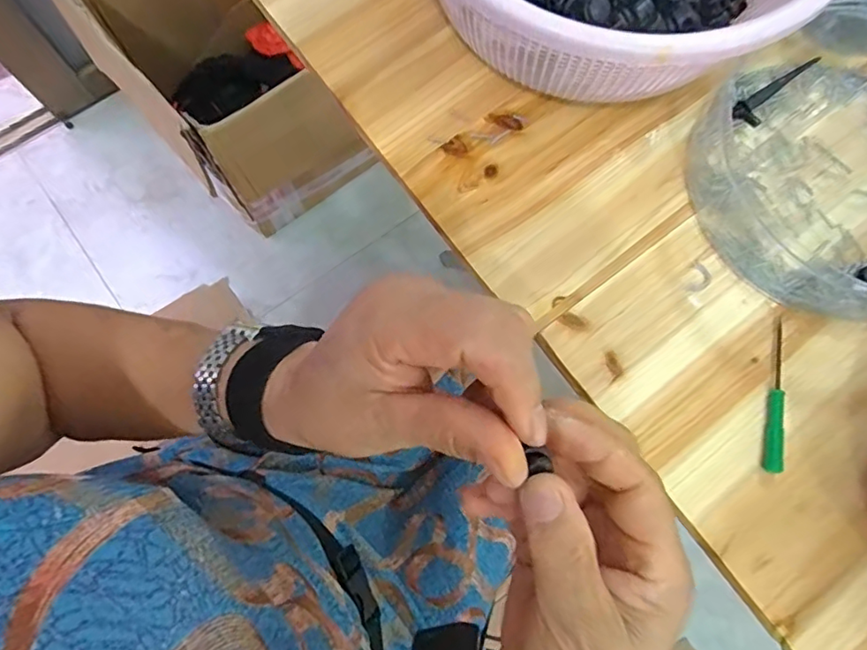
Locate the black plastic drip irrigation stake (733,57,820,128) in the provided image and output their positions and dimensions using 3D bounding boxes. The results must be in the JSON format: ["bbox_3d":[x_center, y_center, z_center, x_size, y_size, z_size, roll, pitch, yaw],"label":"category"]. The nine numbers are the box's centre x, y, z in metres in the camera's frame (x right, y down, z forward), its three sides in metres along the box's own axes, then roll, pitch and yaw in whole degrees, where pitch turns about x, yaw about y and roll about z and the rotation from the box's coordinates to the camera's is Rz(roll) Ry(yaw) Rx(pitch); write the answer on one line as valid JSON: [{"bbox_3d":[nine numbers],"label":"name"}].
[{"bbox_3d":[0.242,-0.167,0.388,0.083,0.011,0.019,-40,80,-11],"label":"black plastic drip irrigation stake"}]

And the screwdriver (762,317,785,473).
[{"bbox_3d":[0.212,0.042,0.338,0.012,0.007,0.095,13,75,2],"label":"screwdriver"}]

